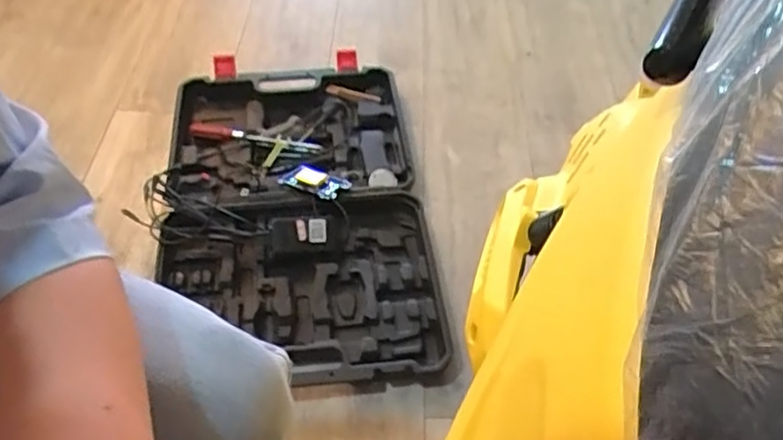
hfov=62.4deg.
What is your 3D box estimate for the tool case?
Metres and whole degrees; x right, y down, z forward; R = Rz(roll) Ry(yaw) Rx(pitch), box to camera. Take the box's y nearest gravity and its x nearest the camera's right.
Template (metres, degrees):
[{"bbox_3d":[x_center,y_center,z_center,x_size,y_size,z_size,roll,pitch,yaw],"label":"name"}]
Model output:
[{"bbox_3d":[-0.163,-0.025,1.047,0.423,0.072,0.633,-6,52,-7],"label":"tool case"}]

